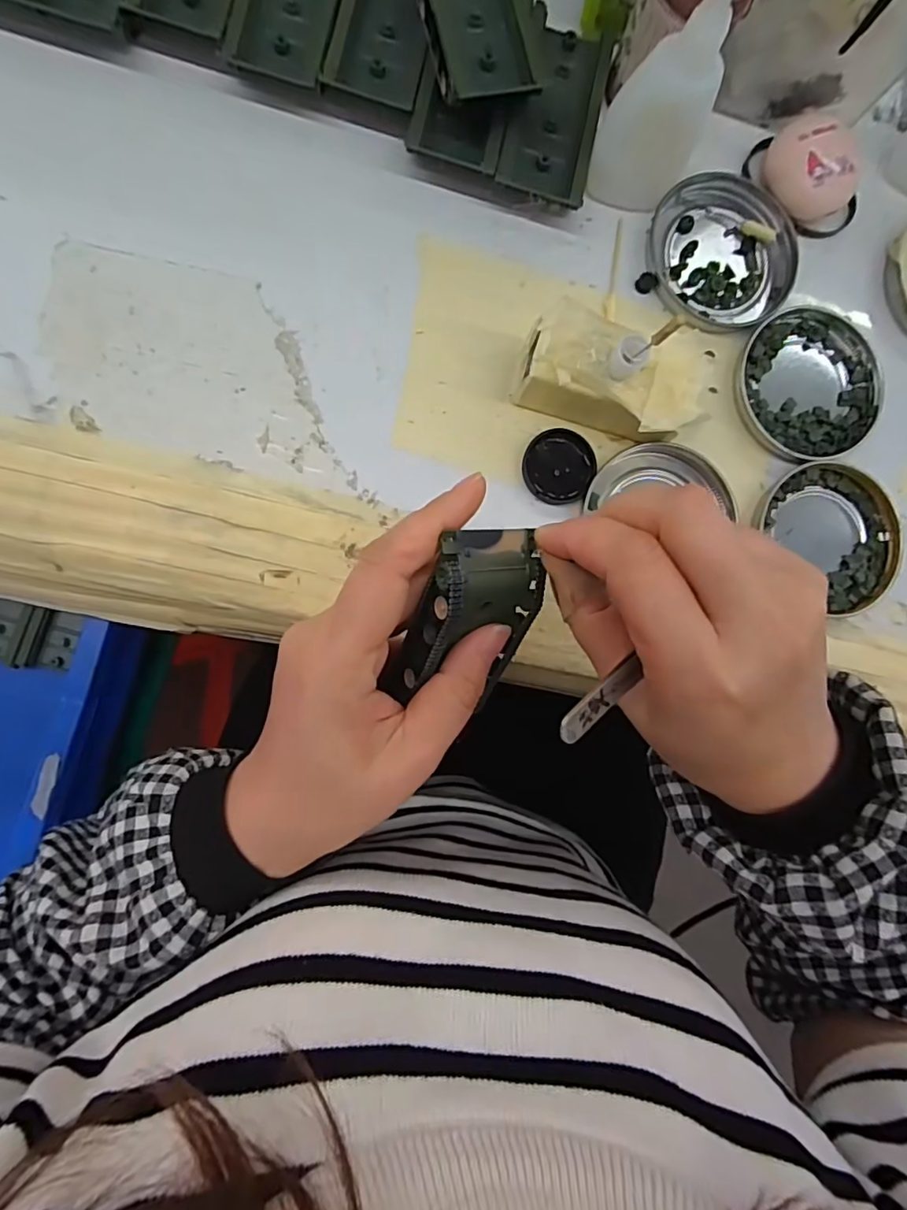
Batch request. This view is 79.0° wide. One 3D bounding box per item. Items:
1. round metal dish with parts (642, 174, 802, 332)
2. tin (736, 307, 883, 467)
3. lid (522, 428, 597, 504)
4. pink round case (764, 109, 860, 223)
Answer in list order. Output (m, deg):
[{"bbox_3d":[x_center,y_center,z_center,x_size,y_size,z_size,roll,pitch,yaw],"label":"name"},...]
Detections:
[{"bbox_3d":[0.139,-0.183,0.285,0.077,0.008,0.075,0,87,-8],"label":"round metal dish with parts"},{"bbox_3d":[0.188,-0.116,0.289,0.076,0.009,0.079,0,87,-8],"label":"tin"},{"bbox_3d":[0.052,-0.068,0.272,0.035,0.005,0.036,0,87,-8],"label":"lid"},{"bbox_3d":[0.186,-0.226,0.284,0.041,0.022,0.047,-25,91,-8],"label":"pink round case"}]

